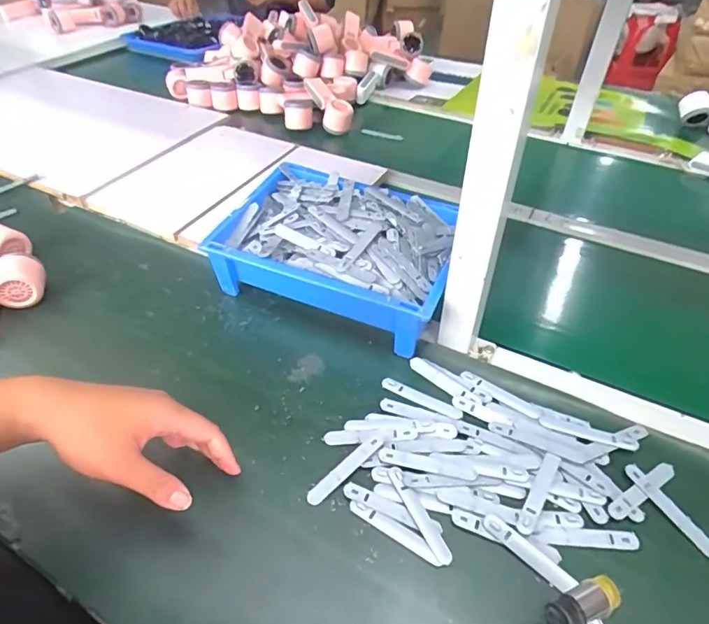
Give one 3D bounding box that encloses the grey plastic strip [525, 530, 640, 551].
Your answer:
[{"bbox_3d":[0.204,0.202,0.430,0.096,0.004,0.014,2,44,1],"label":"grey plastic strip"}]

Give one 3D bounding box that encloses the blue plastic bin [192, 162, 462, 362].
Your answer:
[{"bbox_3d":[-0.020,-0.077,0.653,0.308,0.112,0.214,17,47,16],"label":"blue plastic bin"}]

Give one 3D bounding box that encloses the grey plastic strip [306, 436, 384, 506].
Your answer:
[{"bbox_3d":[-0.008,0.155,0.477,0.094,0.004,0.016,-37,62,-25],"label":"grey plastic strip"}]

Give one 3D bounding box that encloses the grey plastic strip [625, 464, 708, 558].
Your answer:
[{"bbox_3d":[0.295,0.184,0.449,0.016,0.004,0.094,-26,56,-19],"label":"grey plastic strip"}]

